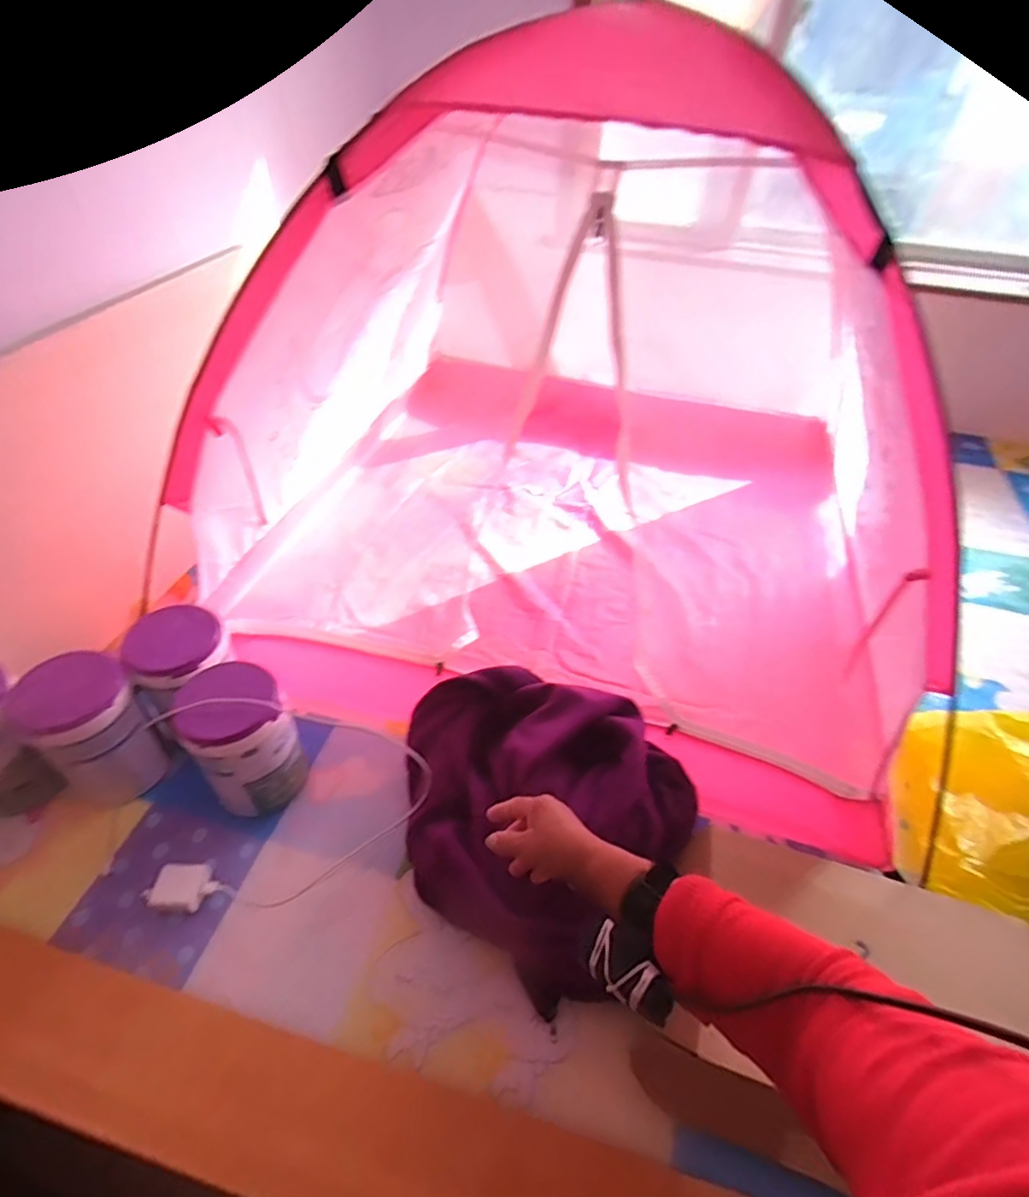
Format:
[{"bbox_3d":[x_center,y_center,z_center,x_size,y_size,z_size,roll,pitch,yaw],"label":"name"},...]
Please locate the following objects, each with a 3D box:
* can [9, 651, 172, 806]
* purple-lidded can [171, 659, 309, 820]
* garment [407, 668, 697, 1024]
[{"bbox_3d":[-0.558,0.182,0.800,0.118,0.210,0.118,1,44,-1],"label":"can"},{"bbox_3d":[-0.360,0.186,0.805,0.116,0.208,0.123,1,44,-1],"label":"purple-lidded can"},{"bbox_3d":[0.027,0.257,0.747,0.381,0.159,0.310,23,46,20],"label":"garment"}]

